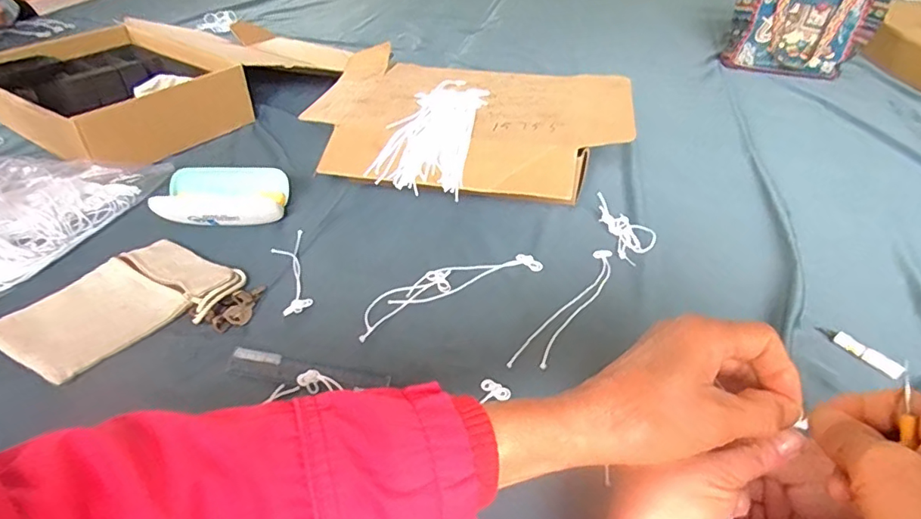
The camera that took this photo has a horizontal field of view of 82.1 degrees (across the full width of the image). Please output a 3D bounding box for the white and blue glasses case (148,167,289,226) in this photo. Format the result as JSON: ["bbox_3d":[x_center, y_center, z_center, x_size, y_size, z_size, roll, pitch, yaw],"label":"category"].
[{"bbox_3d":[-0.311,-0.080,0.699,0.157,0.058,0.086,-2,39,-3],"label":"white and blue glasses case"}]

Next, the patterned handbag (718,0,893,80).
[{"bbox_3d":[0.724,-0.492,1.128,0.275,0.175,0.089,19,42,22],"label":"patterned handbag"}]

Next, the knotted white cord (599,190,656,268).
[{"bbox_3d":[0.207,-0.039,0.660,0.057,0.018,0.109,-12,53,-15],"label":"knotted white cord"}]

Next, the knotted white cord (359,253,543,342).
[{"bbox_3d":[-0.014,0.028,0.577,0.217,0.006,0.052,-20,43,-24],"label":"knotted white cord"}]

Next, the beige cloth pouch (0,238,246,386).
[{"bbox_3d":[-0.358,0.045,0.560,0.154,0.014,0.198,23,44,25],"label":"beige cloth pouch"}]

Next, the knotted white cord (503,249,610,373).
[{"bbox_3d":[0.118,0.048,0.562,0.033,0.004,0.214,23,44,26],"label":"knotted white cord"}]

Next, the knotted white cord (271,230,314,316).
[{"bbox_3d":[-0.195,0.008,0.611,0.039,0.012,0.163,-12,40,-16],"label":"knotted white cord"}]

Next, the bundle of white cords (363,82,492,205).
[{"bbox_3d":[-0.025,-0.178,0.727,0.115,0.041,0.257,10,39,13],"label":"bundle of white cords"}]

